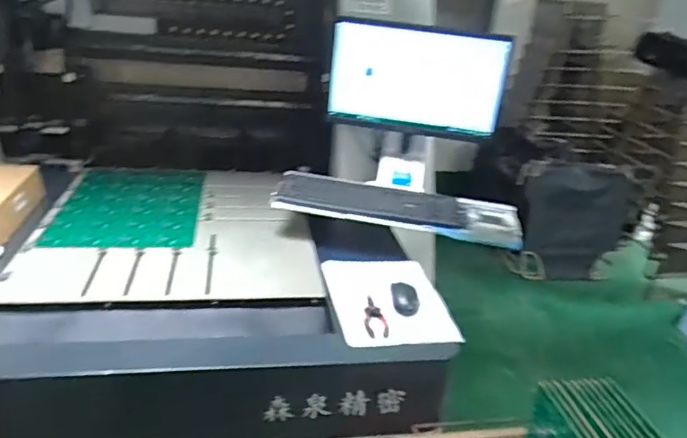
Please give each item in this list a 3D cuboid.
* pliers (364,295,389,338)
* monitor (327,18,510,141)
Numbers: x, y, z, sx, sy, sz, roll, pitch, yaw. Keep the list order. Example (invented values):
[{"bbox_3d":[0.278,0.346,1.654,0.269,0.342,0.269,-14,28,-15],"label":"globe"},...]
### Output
[{"bbox_3d":[0.065,0.195,1.094,0.045,0.010,0.127,4,24,-4],"label":"pliers"},{"bbox_3d":[0.187,-0.354,1.382,0.429,0.256,0.050,8,24,4],"label":"monitor"}]

